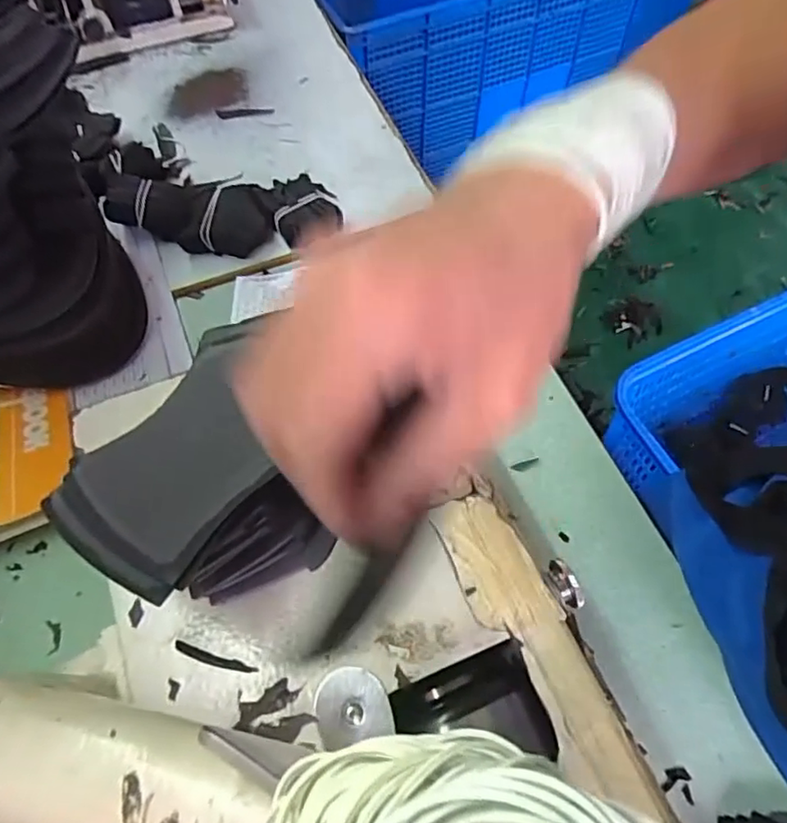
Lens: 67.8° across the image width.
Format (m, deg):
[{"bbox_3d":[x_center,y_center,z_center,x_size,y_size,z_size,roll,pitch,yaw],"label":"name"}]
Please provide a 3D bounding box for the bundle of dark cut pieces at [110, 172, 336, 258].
[{"bbox_3d":[-0.174,-0.206,0.598,0.230,0.036,0.089,-4,62,-2],"label":"bundle of dark cut pieces"}]

